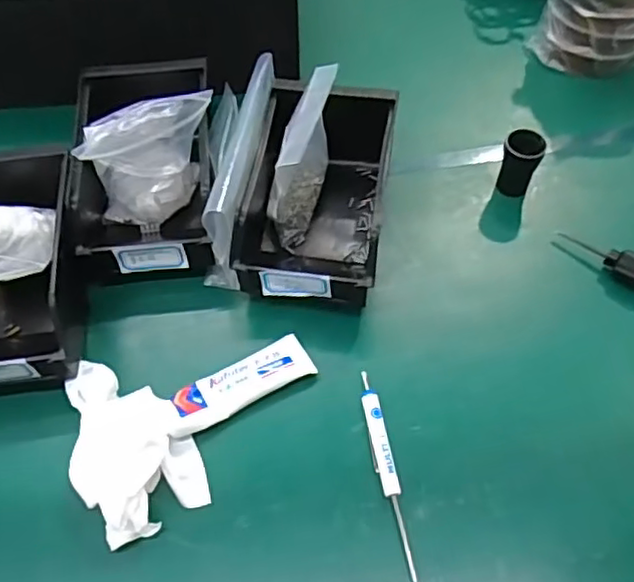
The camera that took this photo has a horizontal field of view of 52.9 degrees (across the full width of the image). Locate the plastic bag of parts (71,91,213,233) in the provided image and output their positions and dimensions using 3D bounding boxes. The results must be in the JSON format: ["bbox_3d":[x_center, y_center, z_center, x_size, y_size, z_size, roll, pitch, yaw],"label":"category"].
[{"bbox_3d":[-0.127,-0.100,0.499,0.098,0.096,0.044,-9,57,-5],"label":"plastic bag of parts"}]

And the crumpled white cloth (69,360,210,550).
[{"bbox_3d":[-0.129,0.097,0.422,0.073,0.029,0.126,-30,62,-17],"label":"crumpled white cloth"}]

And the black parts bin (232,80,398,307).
[{"bbox_3d":[0.002,-0.075,0.505,0.099,0.078,0.171,7,58,5],"label":"black parts bin"}]

